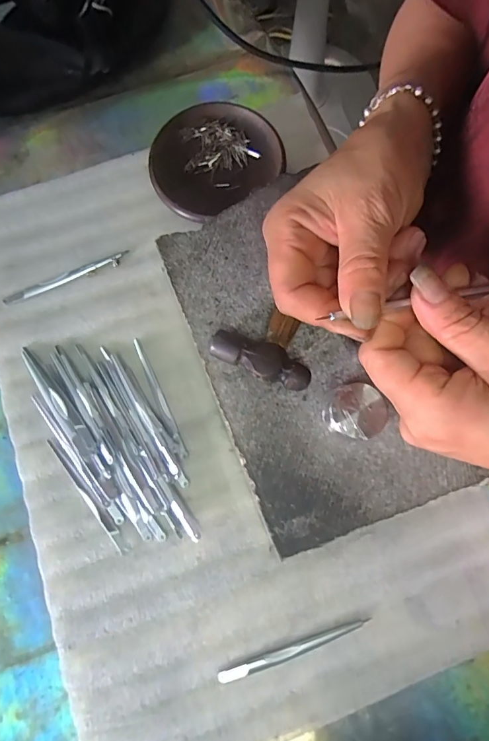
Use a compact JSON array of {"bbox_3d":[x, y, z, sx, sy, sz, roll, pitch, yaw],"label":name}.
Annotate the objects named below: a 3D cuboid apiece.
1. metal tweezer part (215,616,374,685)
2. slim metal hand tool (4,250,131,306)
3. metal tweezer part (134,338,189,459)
[{"bbox_3d":[0.035,0.192,0.282,0.108,0.004,0.008,-18,77,-3],"label":"metal tweezer part"},{"bbox_3d":[-0.148,-0.077,0.343,0.105,0.004,0.010,-22,77,-4],"label":"slim metal hand tool"},{"bbox_3d":[-0.066,0.020,0.320,0.007,0.007,0.101,-25,78,-5],"label":"metal tweezer part"}]

